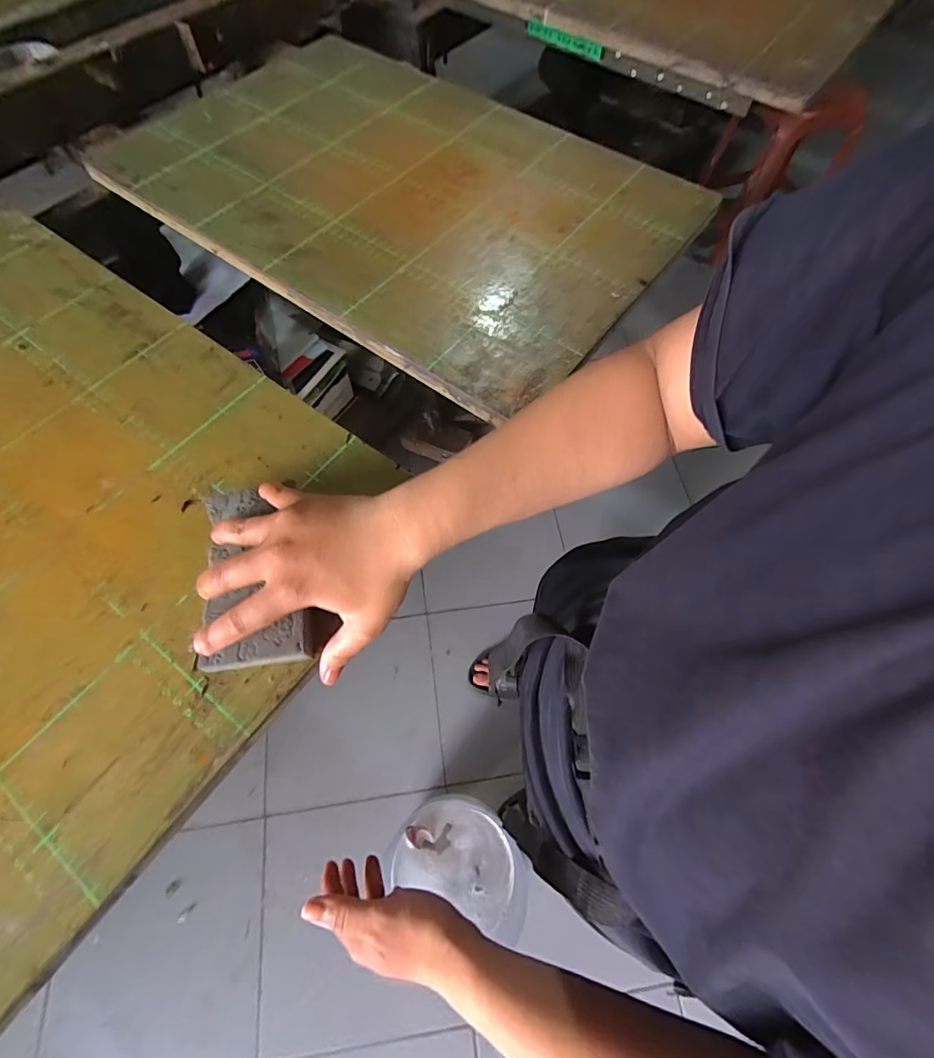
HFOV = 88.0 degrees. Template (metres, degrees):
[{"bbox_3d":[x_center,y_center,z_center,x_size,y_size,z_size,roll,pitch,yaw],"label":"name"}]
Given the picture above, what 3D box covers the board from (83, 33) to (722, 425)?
[{"bbox_3d":[-0.082,-0.397,0.545,0.619,0.020,0.404,35,68,14],"label":"board"}]

